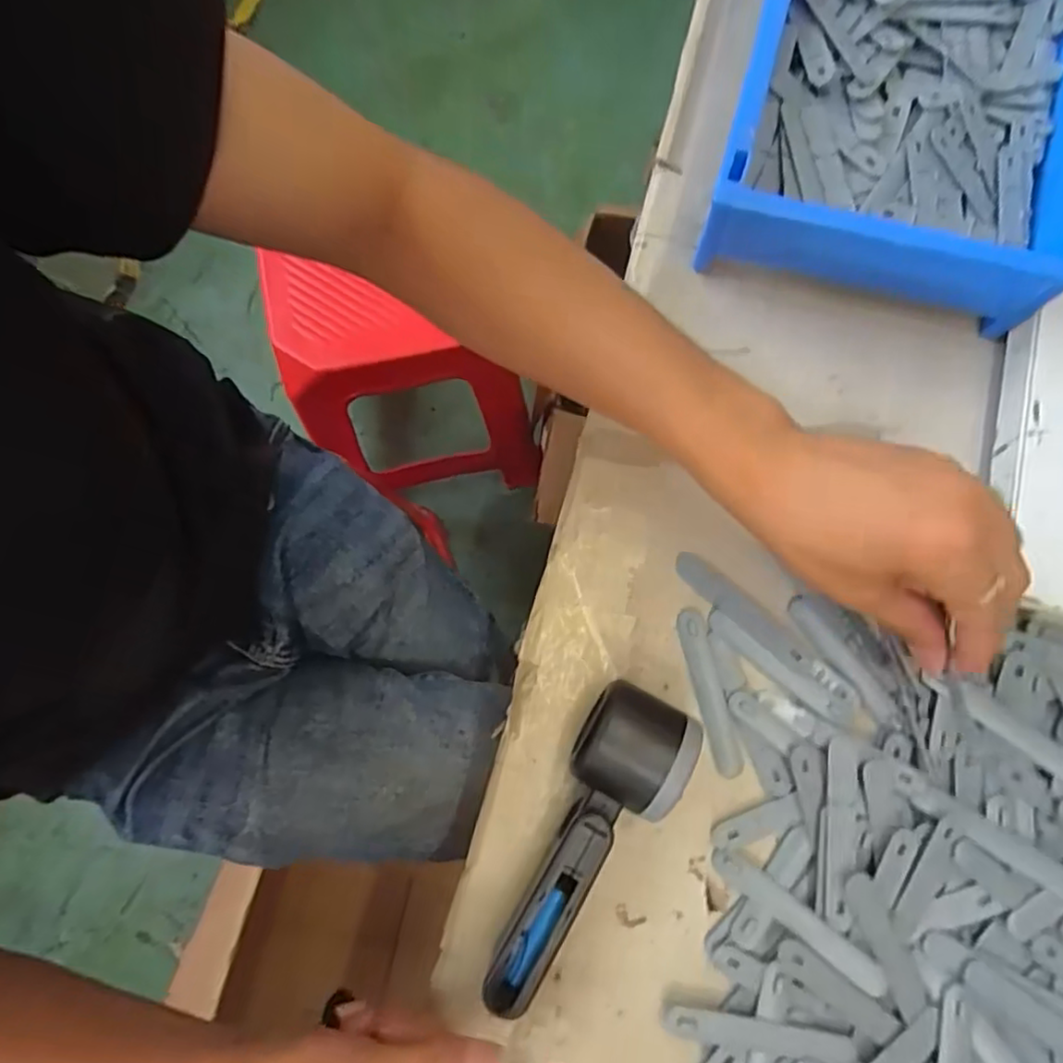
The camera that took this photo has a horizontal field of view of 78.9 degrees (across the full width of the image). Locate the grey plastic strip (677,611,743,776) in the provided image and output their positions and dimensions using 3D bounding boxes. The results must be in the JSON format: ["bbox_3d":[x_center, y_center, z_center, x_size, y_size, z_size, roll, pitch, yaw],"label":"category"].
[{"bbox_3d":[0.105,0.094,0.379,0.017,0.004,0.095,-12,77,-4],"label":"grey plastic strip"}]

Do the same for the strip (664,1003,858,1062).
[{"bbox_3d":[0.117,0.261,0.333,0.096,0.006,0.015,10,77,1],"label":"strip"}]

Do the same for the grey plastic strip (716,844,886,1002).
[{"bbox_3d":[0.139,0.203,0.340,0.094,0.007,0.015,32,72,25],"label":"grey plastic strip"}]

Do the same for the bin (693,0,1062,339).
[{"bbox_3d":[0.244,-0.295,0.428,0.211,0.095,0.304,15,77,2],"label":"bin"}]

